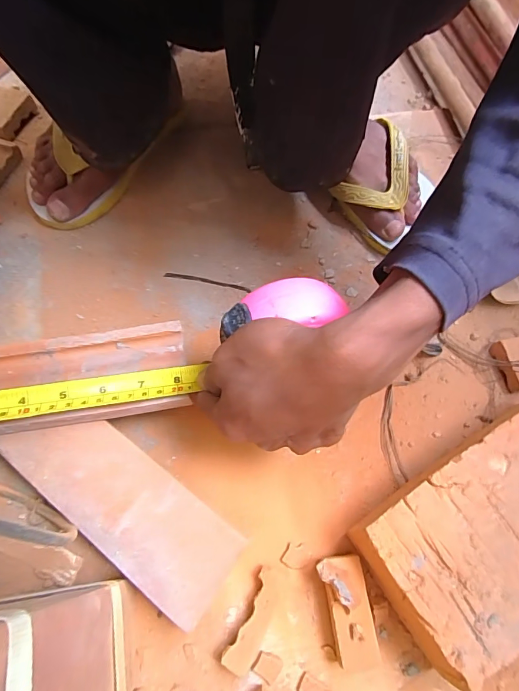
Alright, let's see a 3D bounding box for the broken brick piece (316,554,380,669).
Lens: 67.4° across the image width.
[{"bbox_3d":[0.058,0.174,0.258,0.028,0.028,0.061,-8,66,-6],"label":"broken brick piece"}]

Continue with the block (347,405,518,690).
[{"bbox_3d":[0.166,0.119,0.274,0.193,0.053,0.105,-29,69,-15],"label":"block"}]

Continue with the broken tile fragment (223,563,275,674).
[{"bbox_3d":[-0.003,0.181,0.259,0.018,0.016,0.058,25,67,9],"label":"broken tile fragment"}]

